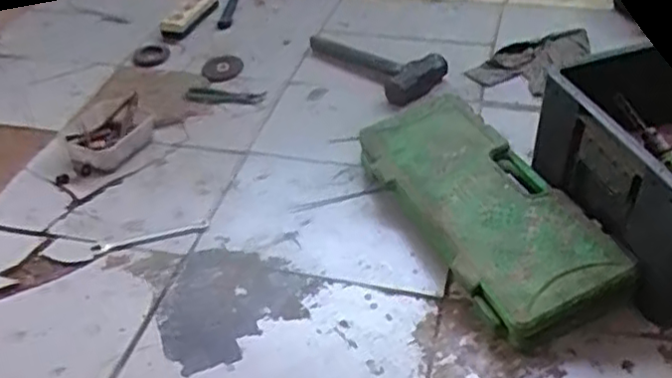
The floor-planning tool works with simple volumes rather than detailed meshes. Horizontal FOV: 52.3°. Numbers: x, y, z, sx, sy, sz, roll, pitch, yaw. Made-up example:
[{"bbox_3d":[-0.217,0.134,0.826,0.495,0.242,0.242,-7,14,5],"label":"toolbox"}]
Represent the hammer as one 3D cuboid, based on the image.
[{"bbox_3d":[0.085,-0.277,1.438,0.141,0.047,0.336,-30,47,-26],"label":"hammer"}]

